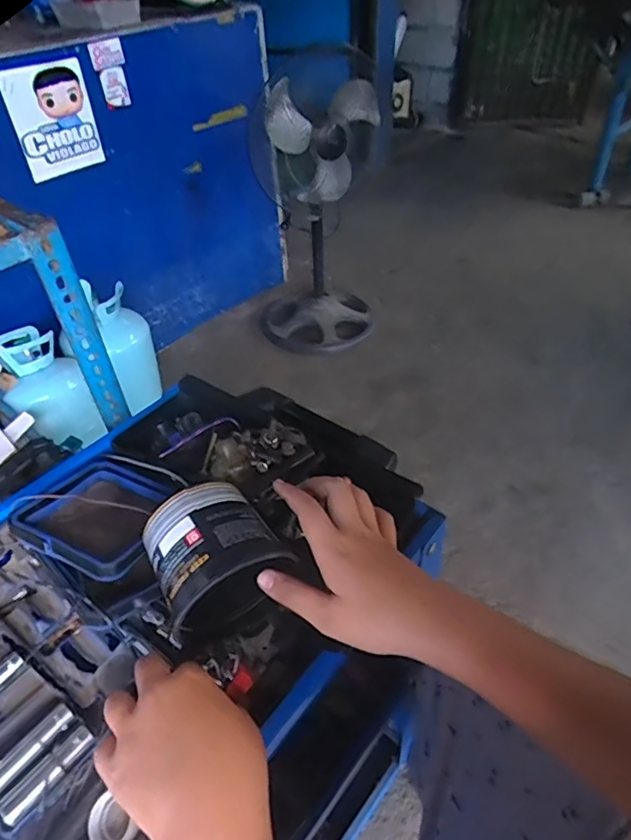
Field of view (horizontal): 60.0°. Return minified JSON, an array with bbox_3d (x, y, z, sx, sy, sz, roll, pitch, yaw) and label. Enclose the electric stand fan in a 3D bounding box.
[{"bbox_3d":[0.007,-0.654,1.722,0.396,0.816,0.458,-4,44,-2],"label":"electric stand fan"}]

